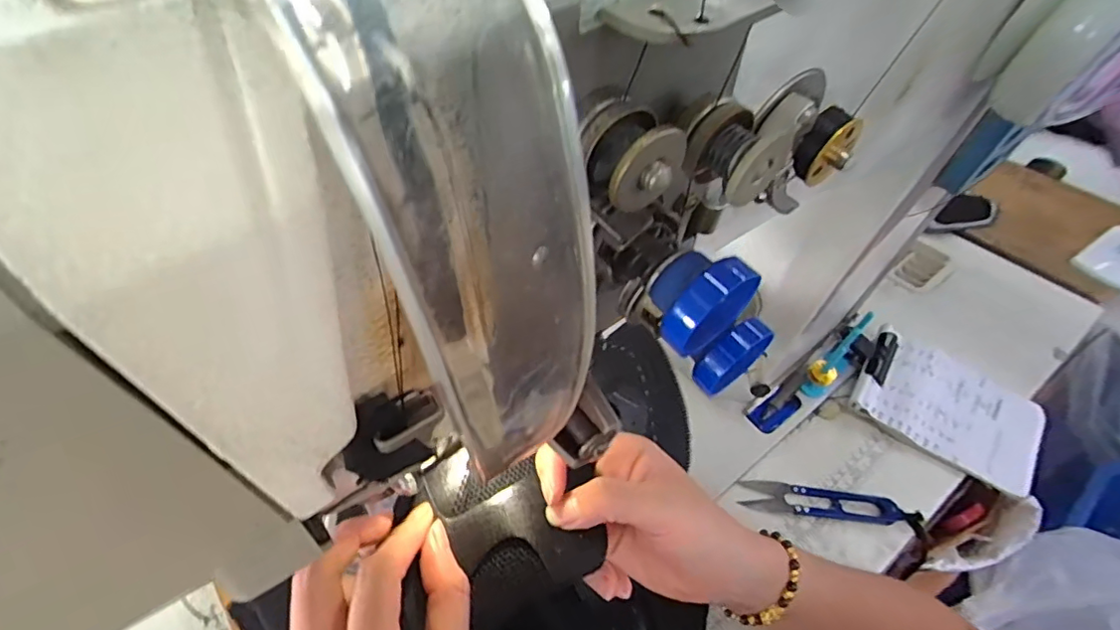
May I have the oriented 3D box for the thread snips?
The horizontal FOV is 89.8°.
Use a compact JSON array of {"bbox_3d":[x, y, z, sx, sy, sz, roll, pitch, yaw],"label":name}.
[{"bbox_3d":[0.215,0.151,0.453,0.130,0.015,0.027,7,50,8],"label":"thread snips"}]

